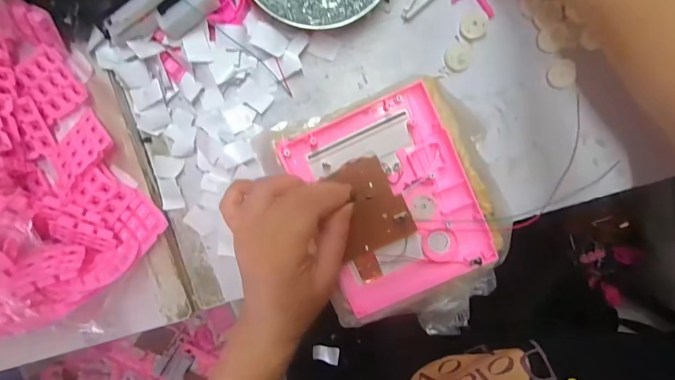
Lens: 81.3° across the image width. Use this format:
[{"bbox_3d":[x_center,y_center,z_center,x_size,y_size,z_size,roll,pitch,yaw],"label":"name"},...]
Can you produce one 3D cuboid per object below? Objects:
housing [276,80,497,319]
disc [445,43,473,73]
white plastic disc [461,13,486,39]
[{"bbox_3d":[0.044,0.010,0.335,0.131,0.016,0.164,-24,94,5],"label":"housing"},{"bbox_3d":[0.109,-0.119,0.350,0.025,0.005,0.024,0,97,1],"label":"disc"},{"bbox_3d":[0.121,-0.145,0.346,0.023,0.006,0.021,0,97,1],"label":"white plastic disc"}]

